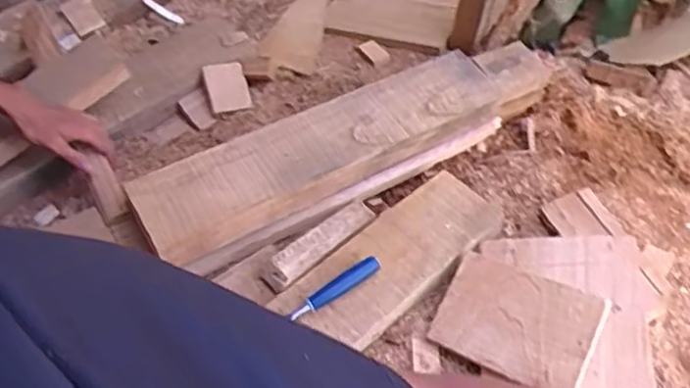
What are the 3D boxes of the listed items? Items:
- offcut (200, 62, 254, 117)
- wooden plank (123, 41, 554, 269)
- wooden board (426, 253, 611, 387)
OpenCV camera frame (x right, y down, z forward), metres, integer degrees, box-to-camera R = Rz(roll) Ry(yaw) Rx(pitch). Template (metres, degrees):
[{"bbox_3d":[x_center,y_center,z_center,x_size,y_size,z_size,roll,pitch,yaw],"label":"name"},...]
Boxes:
[{"bbox_3d":[-0.206,-0.188,1.181,0.071,0.019,0.091,-18,82,-15],"label":"offcut"},{"bbox_3d":[0.029,-0.095,1.036,0.702,0.066,0.130,-28,60,-21],"label":"wooden plank"},{"bbox_3d":[0.221,0.165,0.873,0.201,0.011,0.139,17,72,34],"label":"wooden board"}]

